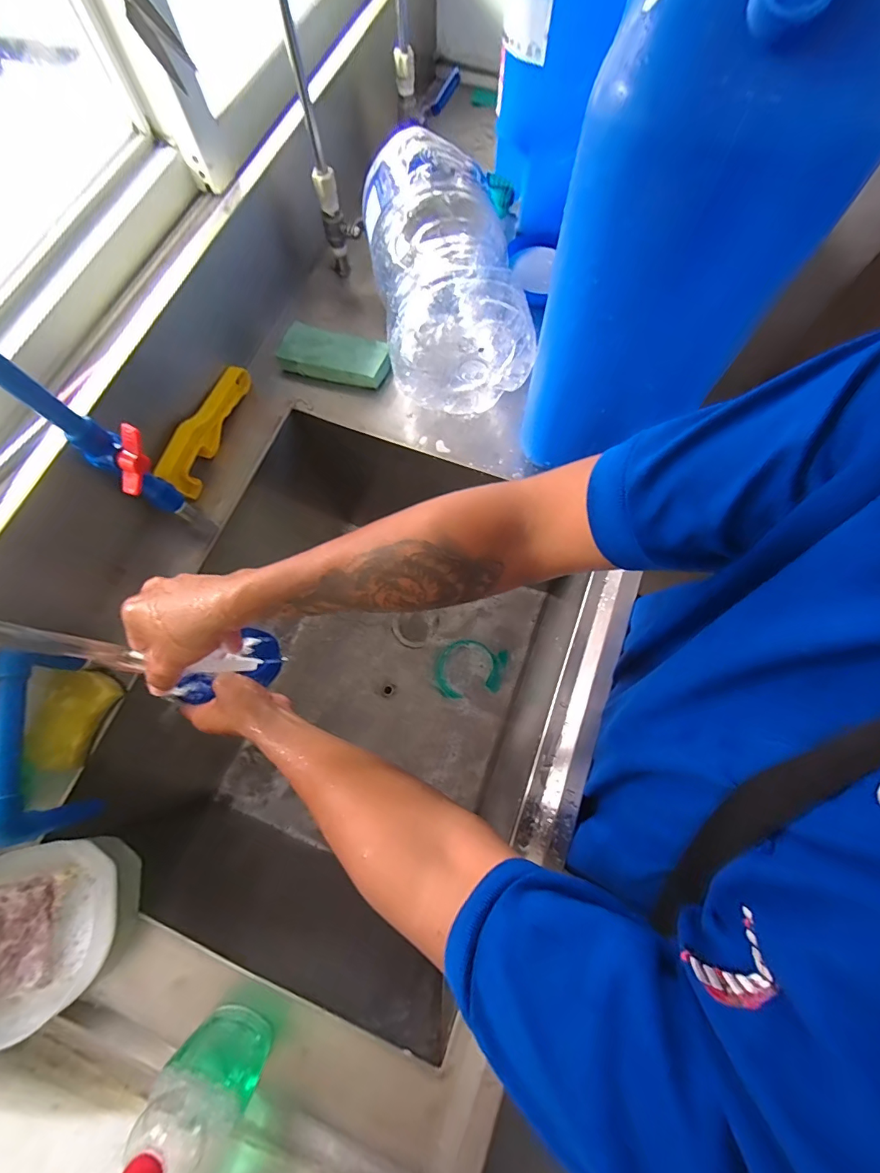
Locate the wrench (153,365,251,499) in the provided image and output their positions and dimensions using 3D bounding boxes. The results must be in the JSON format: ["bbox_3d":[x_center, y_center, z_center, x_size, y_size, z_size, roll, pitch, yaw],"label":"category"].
[{"bbox_3d":[-0.302,-0.212,0.565,0.023,0.060,0.194,14,72,4],"label":"wrench"}]

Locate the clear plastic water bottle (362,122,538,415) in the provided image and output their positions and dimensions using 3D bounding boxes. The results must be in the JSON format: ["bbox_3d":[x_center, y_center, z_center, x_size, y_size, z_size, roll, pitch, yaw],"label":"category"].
[{"bbox_3d":[0.003,-0.397,0.552,0.153,0.160,0.308,2,70,-40],"label":"clear plastic water bottle"}]

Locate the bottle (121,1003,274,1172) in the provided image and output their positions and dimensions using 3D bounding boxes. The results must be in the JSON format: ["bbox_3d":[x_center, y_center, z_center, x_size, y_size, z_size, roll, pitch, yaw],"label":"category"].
[{"bbox_3d":[-0.188,0.398,0.337,0.068,0.156,0.042,25,73,7],"label":"bottle"}]

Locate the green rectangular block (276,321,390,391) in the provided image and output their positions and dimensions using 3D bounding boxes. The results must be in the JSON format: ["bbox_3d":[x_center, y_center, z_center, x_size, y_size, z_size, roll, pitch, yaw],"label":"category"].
[{"bbox_3d":[-0.145,-0.328,0.620,0.152,0.030,0.068,11,72,3],"label":"green rectangular block"}]

